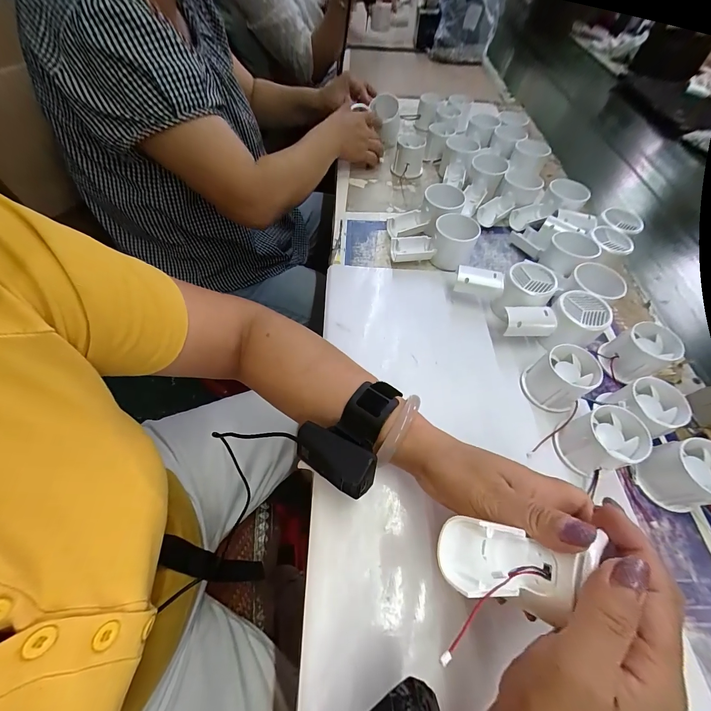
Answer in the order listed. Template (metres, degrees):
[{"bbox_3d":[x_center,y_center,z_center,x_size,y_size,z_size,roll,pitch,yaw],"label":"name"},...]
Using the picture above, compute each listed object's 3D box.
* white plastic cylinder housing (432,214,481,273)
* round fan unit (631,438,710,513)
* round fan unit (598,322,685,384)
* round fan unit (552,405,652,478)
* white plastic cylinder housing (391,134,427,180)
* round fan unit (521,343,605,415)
[{"bbox_3d":[0.135,-0.157,0.431,0.059,0.053,0.052,20,59,10],"label":"white plastic cylinder housing"},{"bbox_3d":[0.294,0.108,0.281,0.056,0.048,0.052,-10,59,-8],"label":"round fan unit"},{"bbox_3d":[0.316,-0.003,0.351,0.065,0.045,0.053,-22,61,-15],"label":"round fan unit"},{"bbox_3d":[0.228,0.080,0.292,0.056,0.045,0.049,-13,60,-11],"label":"round fan unit"},{"bbox_3d":[0.094,-0.350,0.554,0.055,0.054,0.061,20,59,10],"label":"white plastic cylinder housing"},{"bbox_3d":[0.214,0.024,0.327,0.055,0.048,0.055,1,58,-2],"label":"round fan unit"}]

